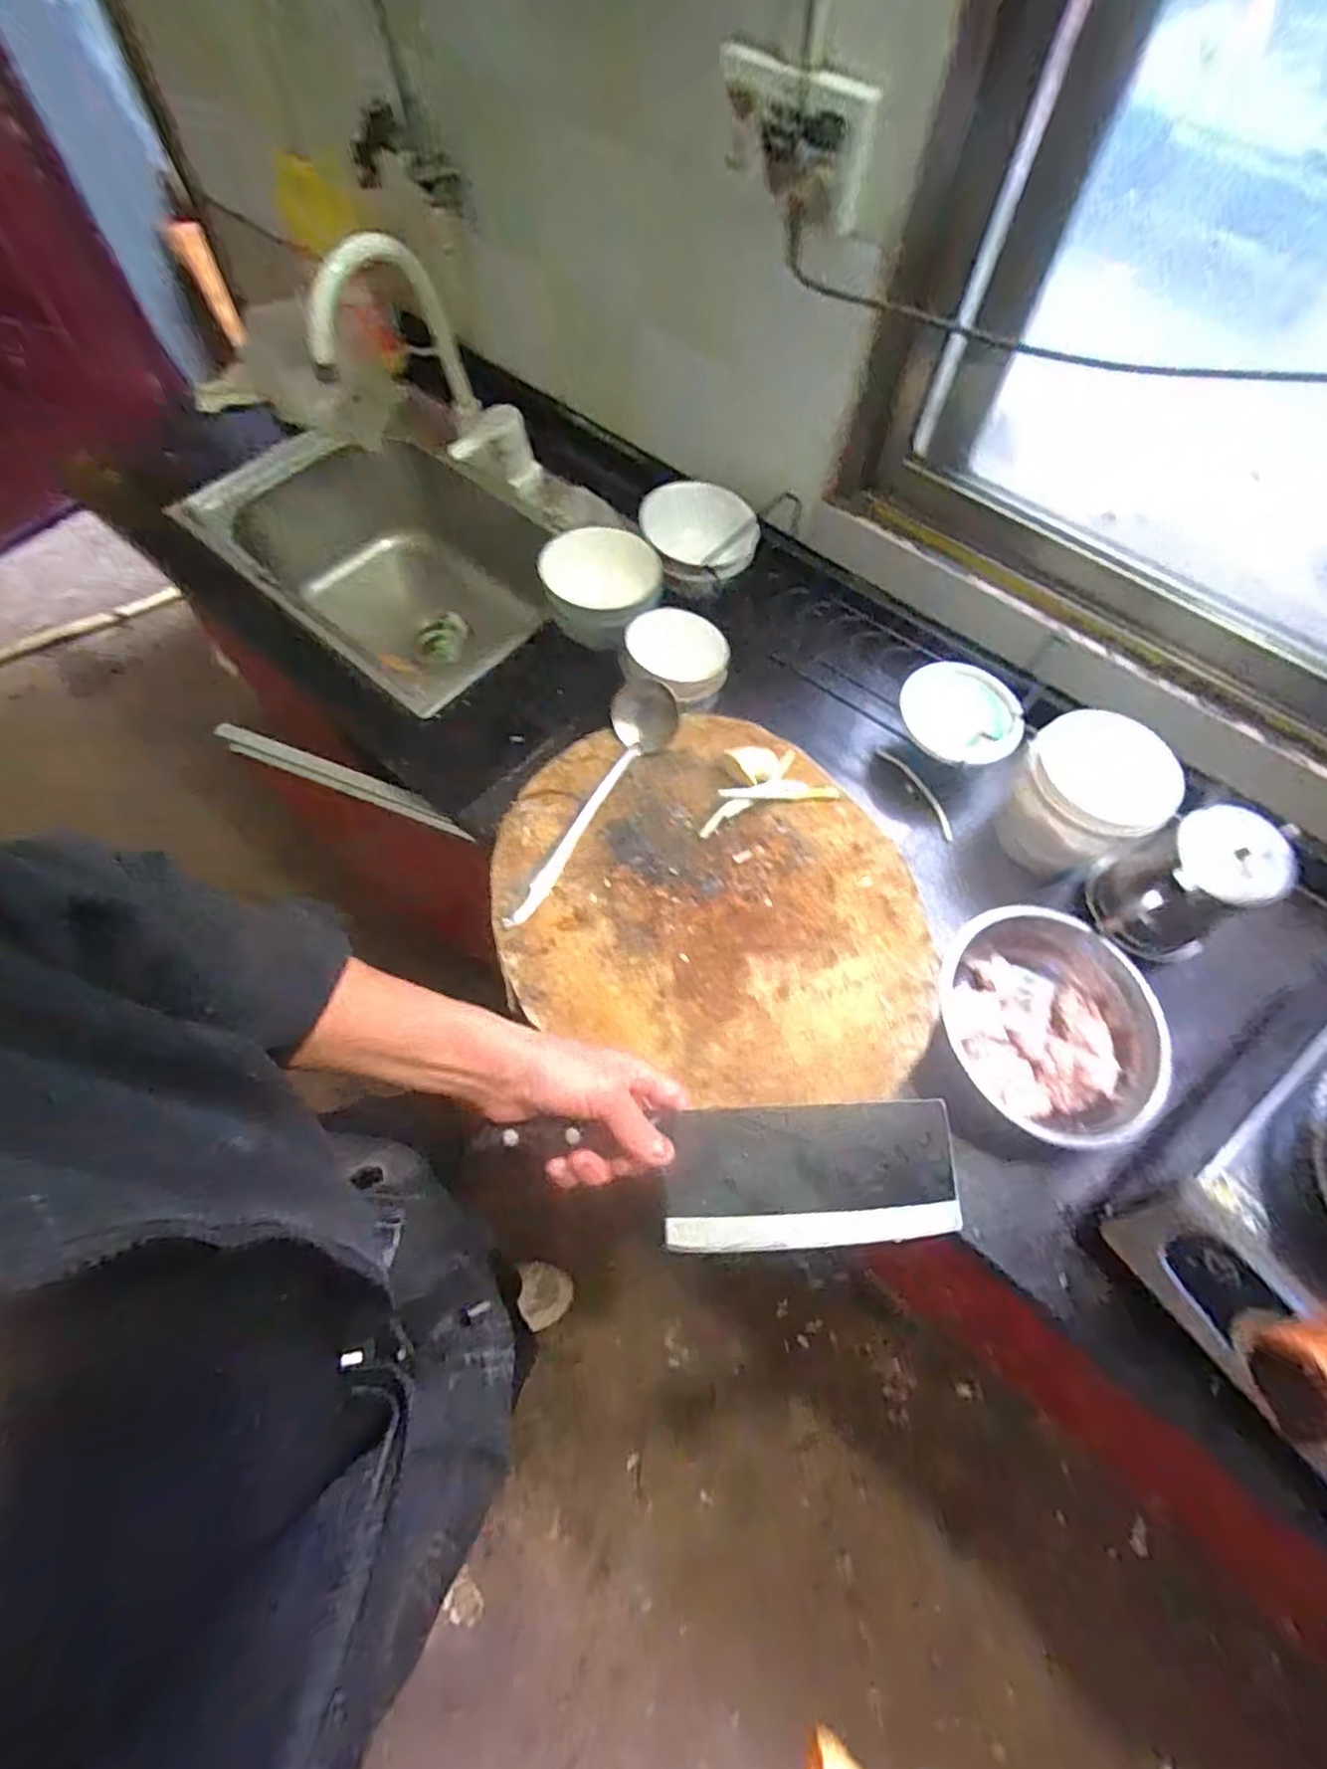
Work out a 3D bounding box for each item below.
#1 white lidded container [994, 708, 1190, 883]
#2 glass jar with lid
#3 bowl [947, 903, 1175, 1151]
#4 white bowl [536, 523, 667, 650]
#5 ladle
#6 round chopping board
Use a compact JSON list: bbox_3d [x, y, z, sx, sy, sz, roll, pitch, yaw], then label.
[{"bbox_3d":[0.409,-0.083,0.687,0.129,0.139,0.105,27,65,11],"label":"white lidded container"},{"bbox_3d":[0.472,0.013,0.629,0.115,0.138,0.115,27,66,11],"label":"glass jar with lid"},{"bbox_3d":[0.357,0.130,0.632,0.202,0.088,0.193,1,63,-2],"label":"bowl"},{"bbox_3d":[-0.072,-0.352,0.815,0.137,0.068,0.143,1,63,-2],"label":"white bowl"},{"bbox_3d":[-0.056,-0.085,0.643,0.064,0.056,0.252,21,65,8],"label":"ladle"},{"bbox_3d":[0.041,0.008,0.621,0.371,0.028,0.363,-1,63,-3],"label":"round chopping board"}]

